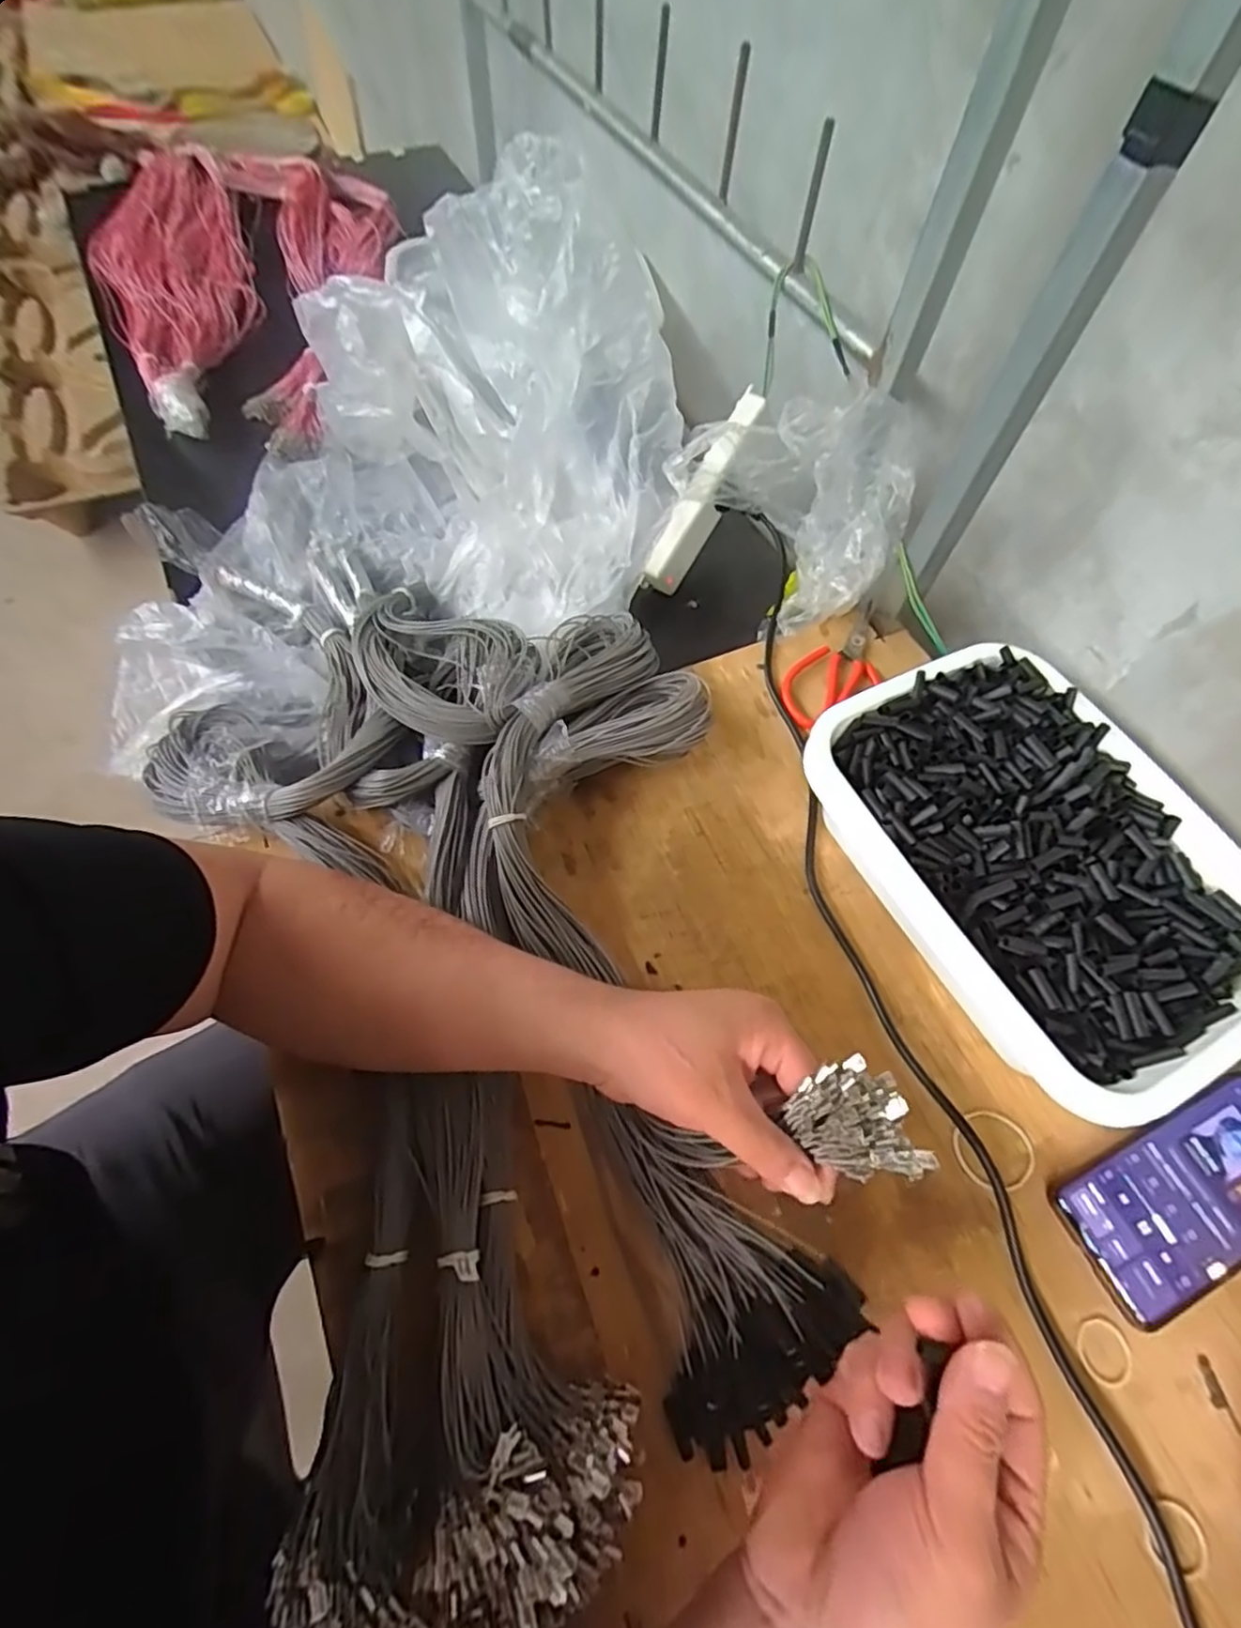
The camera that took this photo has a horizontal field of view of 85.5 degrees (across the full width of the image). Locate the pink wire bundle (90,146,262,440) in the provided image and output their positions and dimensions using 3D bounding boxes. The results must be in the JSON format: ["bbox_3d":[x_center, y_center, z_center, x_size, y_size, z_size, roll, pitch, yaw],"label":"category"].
[{"bbox_3d":[-0.589,-0.705,0.886,0.194,0.052,0.645,-18,63,-12],"label":"pink wire bundle"}]

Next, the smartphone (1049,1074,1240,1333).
[{"bbox_3d":[0.341,0.225,0.397,0.161,0.011,0.078,-20,64,-13],"label":"smartphone"}]

